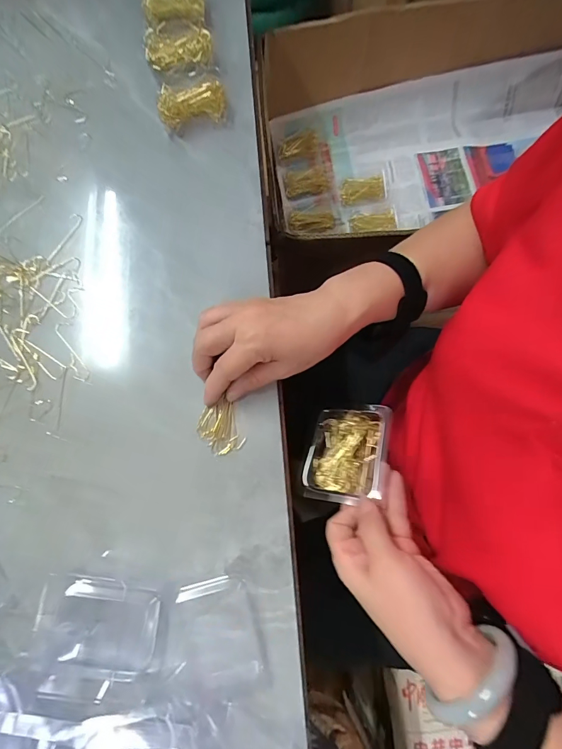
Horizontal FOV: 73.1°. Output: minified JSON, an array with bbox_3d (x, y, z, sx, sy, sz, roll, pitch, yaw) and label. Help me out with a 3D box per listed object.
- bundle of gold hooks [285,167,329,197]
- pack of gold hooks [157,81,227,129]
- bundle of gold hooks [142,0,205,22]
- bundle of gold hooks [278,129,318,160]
[{"bbox_3d":[0.043,-0.327,0.639,0.072,0.011,0.049,-8,77,0],"label":"bundle of gold hooks"},{"bbox_3d":[-0.092,-0.282,0.397,0.068,0.026,0.037,-7,77,0],"label":"pack of gold hooks"},{"bbox_3d":[-0.121,-0.417,0.428,0.068,0.031,0.025,8,77,3],"label":"bundle of gold hooks"},{"bbox_3d":[0.030,-0.391,0.645,0.068,0.024,0.033,-6,77,0],"label":"bundle of gold hooks"}]

